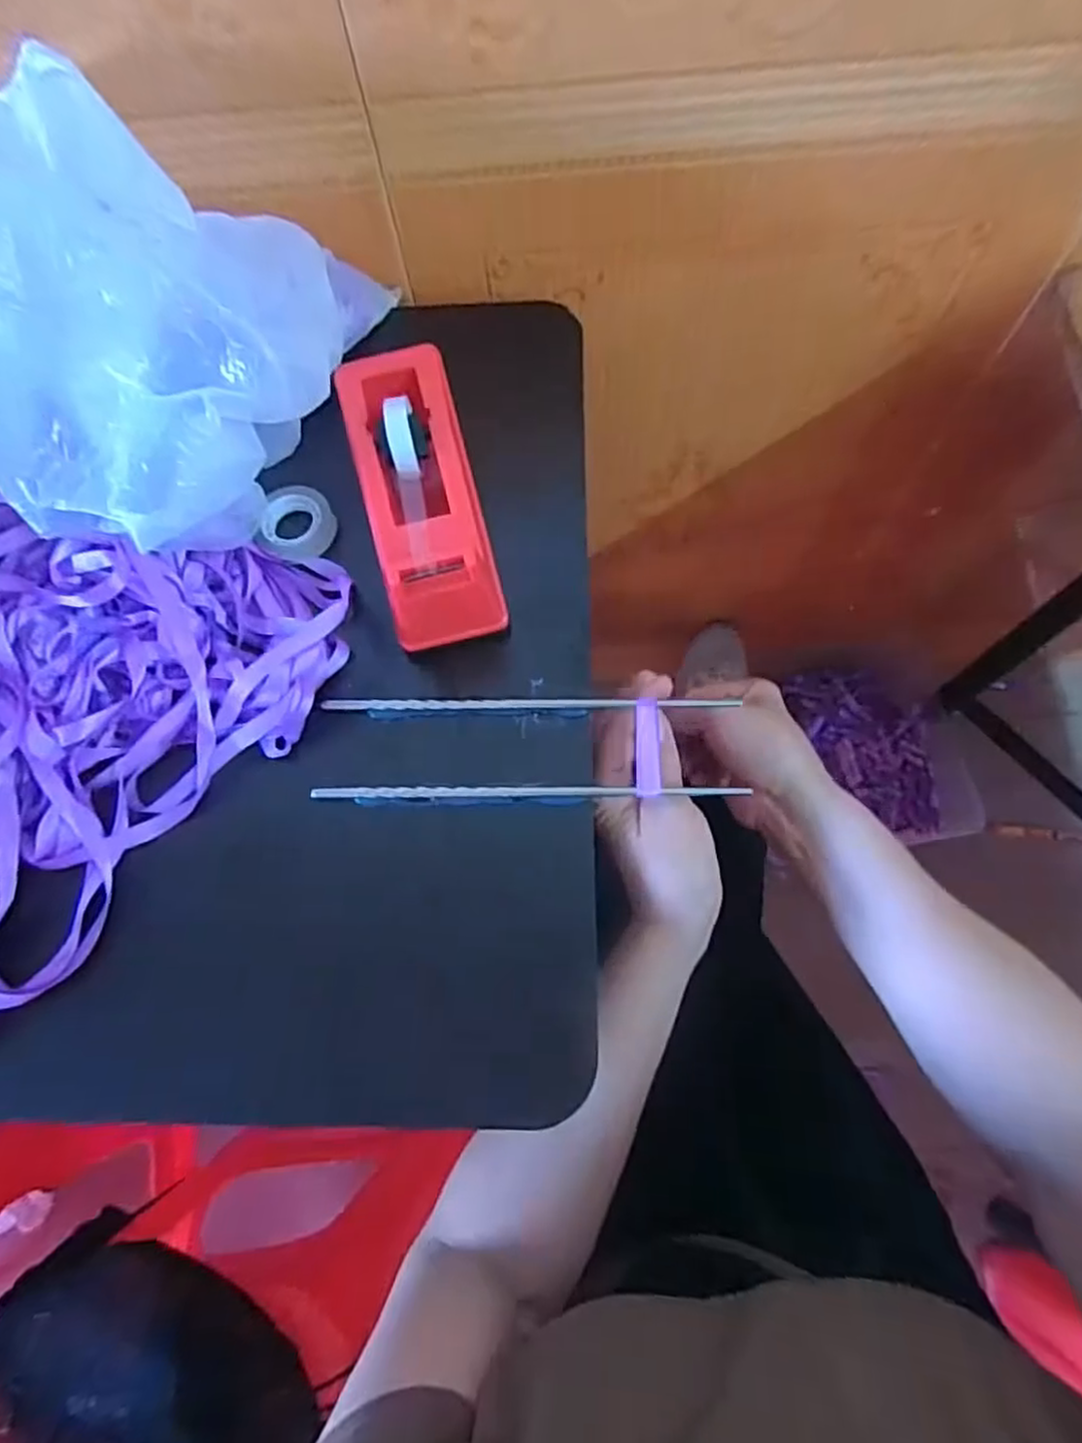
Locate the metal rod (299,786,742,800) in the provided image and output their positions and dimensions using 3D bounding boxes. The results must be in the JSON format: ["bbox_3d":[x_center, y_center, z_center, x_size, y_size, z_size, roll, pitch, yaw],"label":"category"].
[{"bbox_3d":[-0.012,0.037,0.362,0.213,0.004,0.007,-1,71,3],"label":"metal rod"}]

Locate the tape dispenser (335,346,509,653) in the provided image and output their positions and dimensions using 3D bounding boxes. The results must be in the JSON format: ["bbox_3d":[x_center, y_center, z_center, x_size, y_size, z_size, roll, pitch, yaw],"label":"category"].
[{"bbox_3d":[-0.064,-0.120,0.384,0.062,0.072,0.157,-14,71,-1],"label":"tape dispenser"}]

